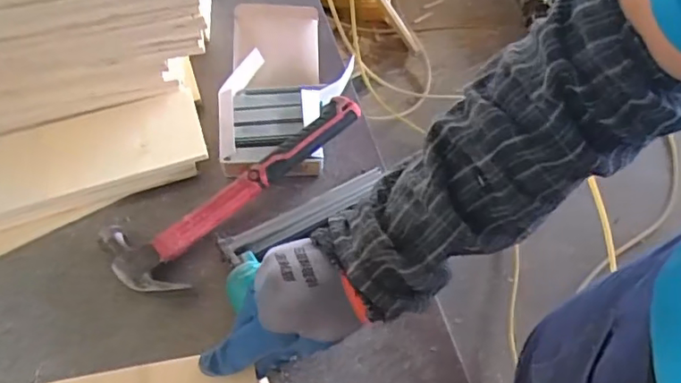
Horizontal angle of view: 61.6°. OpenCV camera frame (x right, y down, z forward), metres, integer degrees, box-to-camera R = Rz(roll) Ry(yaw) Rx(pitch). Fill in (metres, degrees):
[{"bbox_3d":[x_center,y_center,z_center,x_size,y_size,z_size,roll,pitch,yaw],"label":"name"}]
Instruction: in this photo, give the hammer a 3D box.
[{"bbox_3d":[-0.124,-0.012,0.670,0.113,0.073,0.316,39,64,23],"label":"hammer"}]

